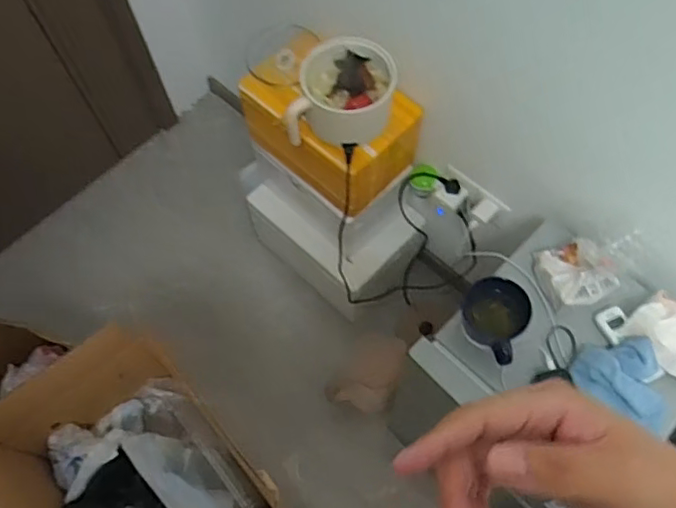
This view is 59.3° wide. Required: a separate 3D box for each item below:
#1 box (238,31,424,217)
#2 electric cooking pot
[{"bbox_3d":[-0.022,-0.289,1.294,0.334,0.234,0.269,36,70,18],"label":"box"},{"bbox_3d":[0.013,-0.307,1.141,0.183,0.108,0.193,-1,63,1],"label":"electric cooking pot"}]

